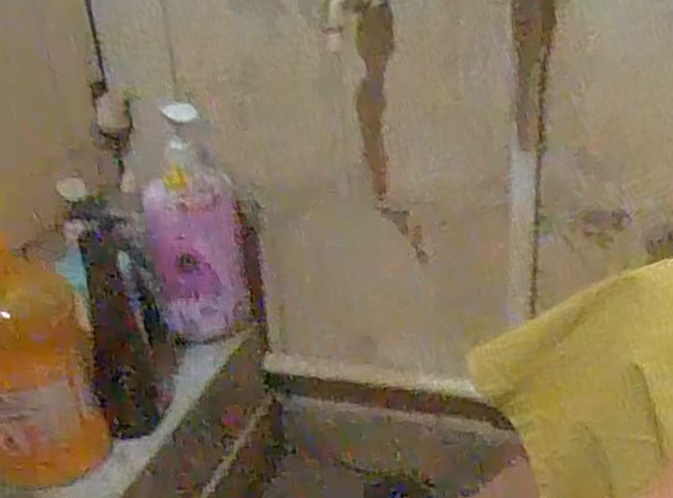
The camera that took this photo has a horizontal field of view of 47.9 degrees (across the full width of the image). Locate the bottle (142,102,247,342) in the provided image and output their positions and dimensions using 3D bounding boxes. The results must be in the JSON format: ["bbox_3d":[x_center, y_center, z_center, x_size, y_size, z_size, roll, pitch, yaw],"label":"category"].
[{"bbox_3d":[-0.152,-0.020,0.825,0.103,0.259,0.077,-7,25,-7],"label":"bottle"}]

